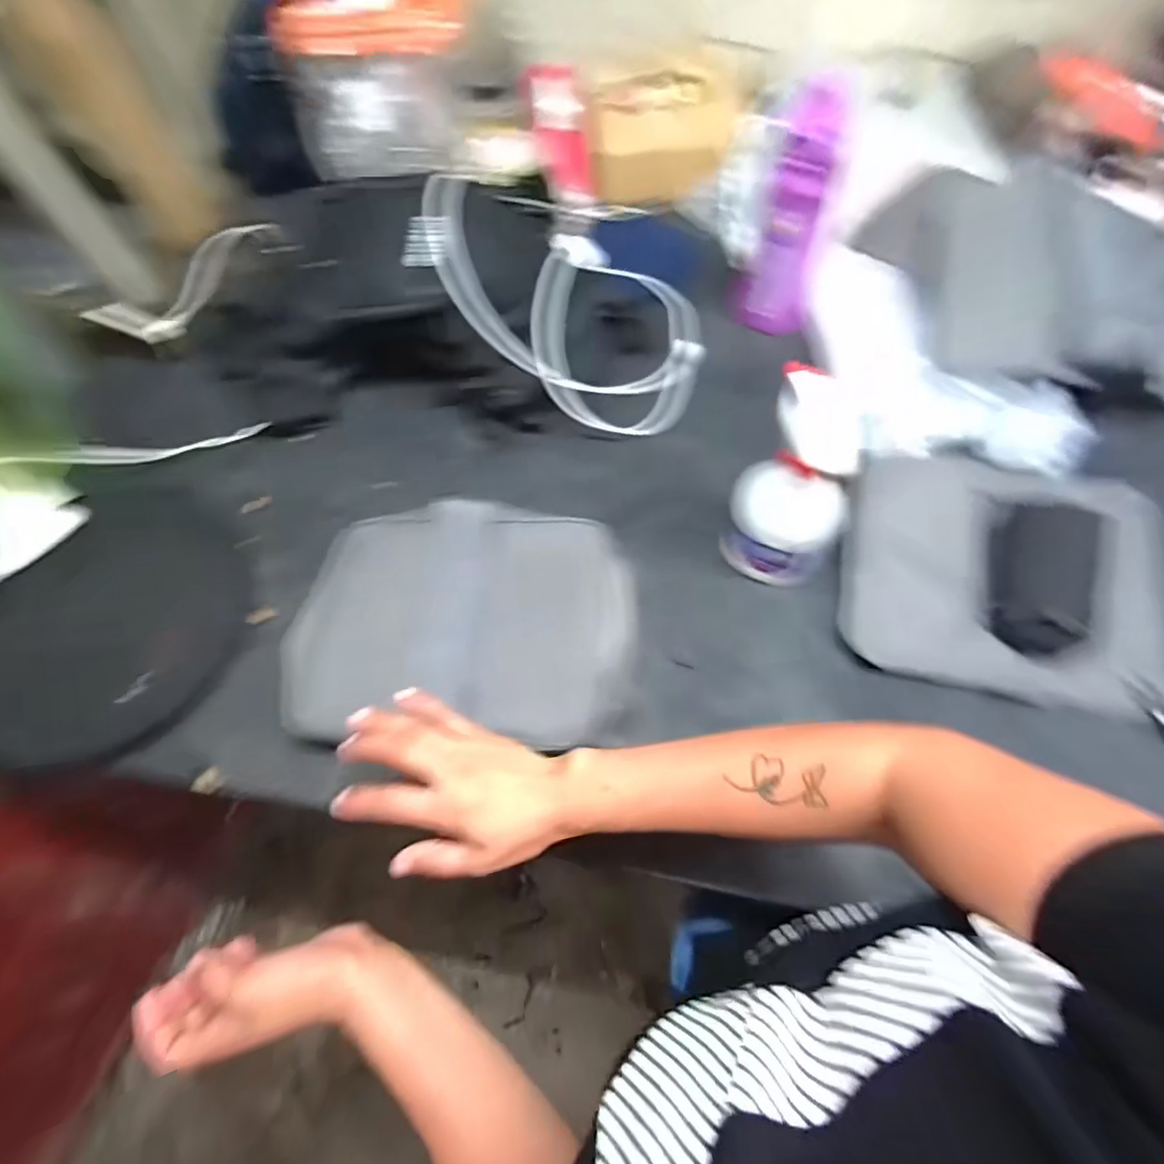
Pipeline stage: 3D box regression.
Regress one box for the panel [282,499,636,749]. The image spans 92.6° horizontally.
[{"bbox_3d":[-0.104,0.030,0.491,0.288,0.030,0.205,0,63,4],"label":"panel"}]

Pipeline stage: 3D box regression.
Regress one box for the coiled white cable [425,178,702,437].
[{"bbox_3d":[0.002,-0.294,0.599,0.283,0.176,0.218,-8,63,0],"label":"coiled white cable"}]

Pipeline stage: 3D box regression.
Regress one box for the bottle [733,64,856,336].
[{"bbox_3d":[0.220,-0.379,0.596,0.081,0.236,0.061,17,65,12],"label":"bottle"}]

